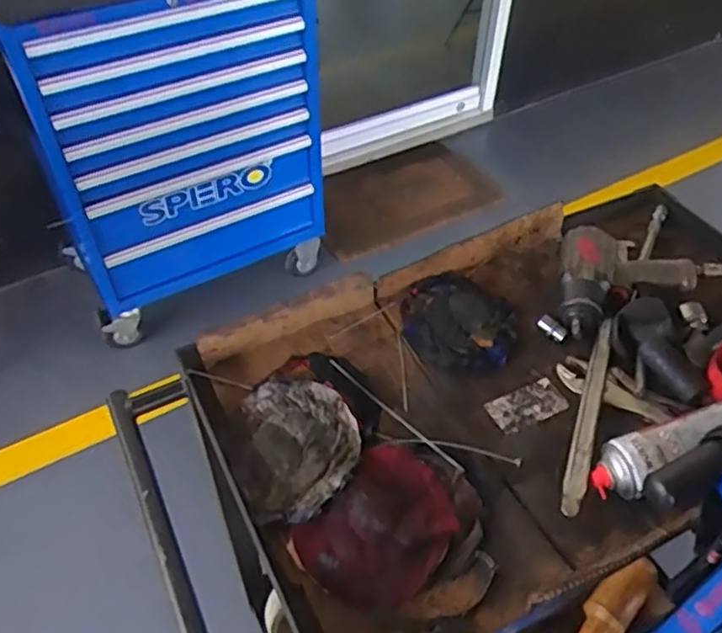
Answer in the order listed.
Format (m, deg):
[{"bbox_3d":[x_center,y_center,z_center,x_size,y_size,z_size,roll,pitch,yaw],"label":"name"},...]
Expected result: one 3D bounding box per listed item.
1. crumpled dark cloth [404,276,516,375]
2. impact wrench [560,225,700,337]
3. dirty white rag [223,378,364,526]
[{"bbox_3d":[0.133,0.004,0.896,0.146,0.030,0.160,-10,48,-11],"label":"crumpled dark cloth"},{"bbox_3d":[0.358,-0.039,0.889,0.181,0.080,0.163,17,49,13],"label":"impact wrench"},{"bbox_3d":[-0.077,0.144,0.752,0.148,0.036,0.167,-21,51,-20],"label":"dirty white rag"}]

